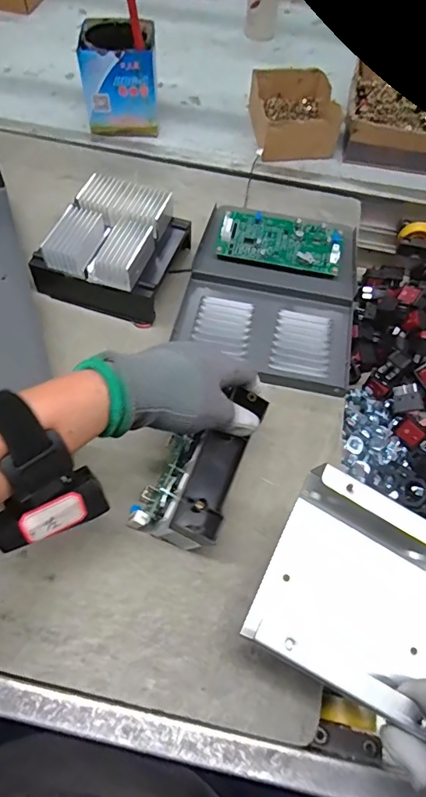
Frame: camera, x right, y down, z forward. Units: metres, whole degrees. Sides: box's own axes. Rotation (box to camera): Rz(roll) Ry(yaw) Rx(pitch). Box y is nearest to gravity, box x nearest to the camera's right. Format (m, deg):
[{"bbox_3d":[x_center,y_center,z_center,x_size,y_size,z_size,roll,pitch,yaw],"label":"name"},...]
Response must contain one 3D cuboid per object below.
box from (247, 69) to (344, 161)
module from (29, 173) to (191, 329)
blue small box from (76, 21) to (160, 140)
[{"bbox_3d":[0.113,-0.394,0.658,0.106,0.054,0.139,-3,59,-5],"label":"box"},{"bbox_3d":[-0.101,-0.161,0.501,0.129,0.067,0.136,22,61,10],"label":"module"},{"bbox_3d":[-0.122,-0.428,0.631,0.091,0.103,0.102,0,59,-3],"label":"blue small box"}]

